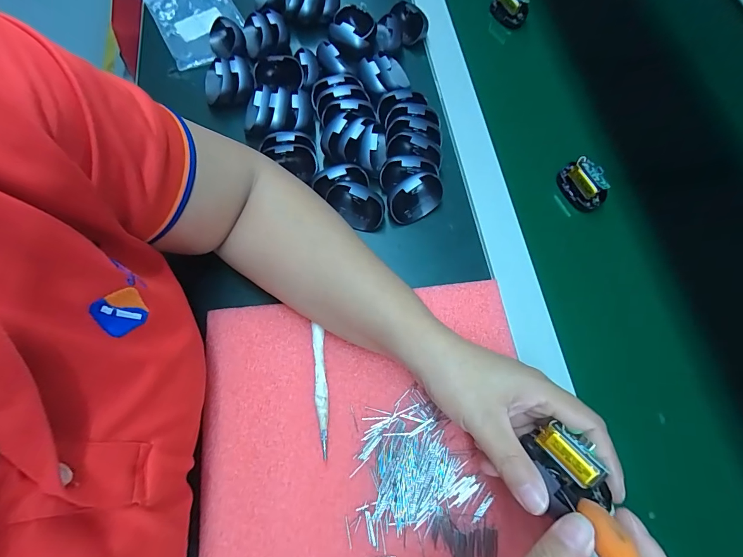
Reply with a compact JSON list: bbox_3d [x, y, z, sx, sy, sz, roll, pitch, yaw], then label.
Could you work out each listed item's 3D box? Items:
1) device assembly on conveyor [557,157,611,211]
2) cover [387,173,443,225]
[{"bbox_3d":[0.219,-0.097,0.380,0.024,0.034,0.051,-20,70,-9],"label":"device assembly on conveyor"},{"bbox_3d":[0.044,-0.080,0.365,0.055,0.034,0.029,-31,72,-13],"label":"cover"}]

